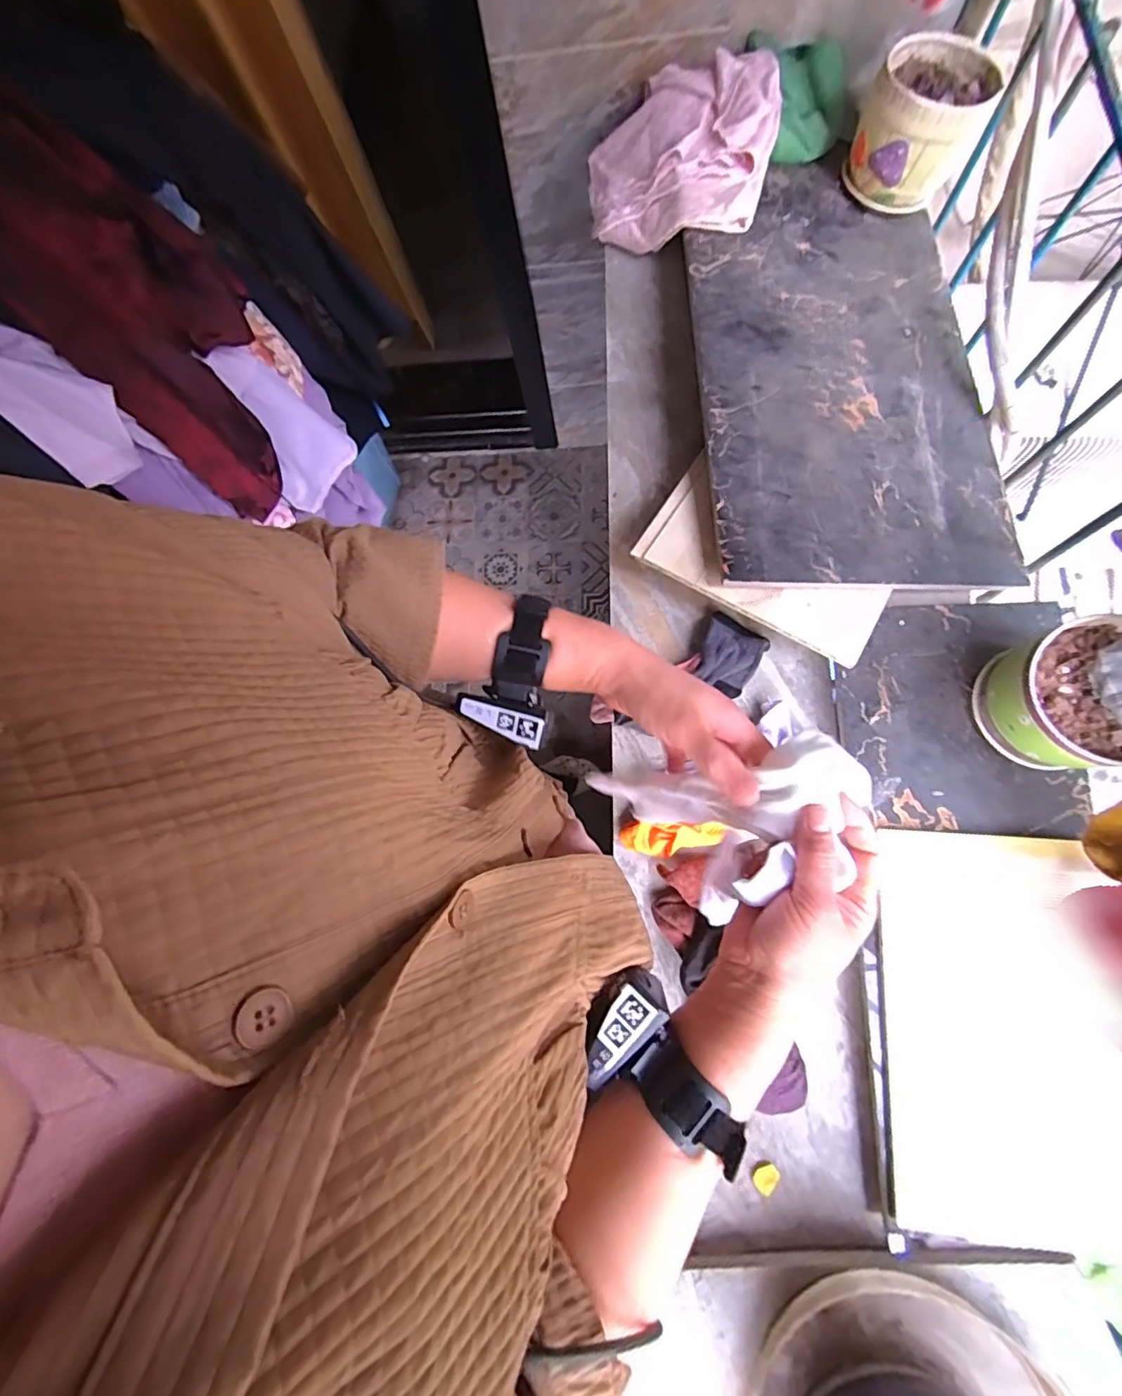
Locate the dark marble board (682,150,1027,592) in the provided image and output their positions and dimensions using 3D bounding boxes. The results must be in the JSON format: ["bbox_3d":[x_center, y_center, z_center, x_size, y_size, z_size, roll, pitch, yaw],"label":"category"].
[{"bbox_3d":[0.327,-0.411,0.657,0.330,0.020,0.594,-1,75,0],"label":"dark marble board"}]

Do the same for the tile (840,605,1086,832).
[{"bbox_3d":[0.398,0.018,0.562,0.211,0.013,0.231,-3,79,7],"label":"tile"}]

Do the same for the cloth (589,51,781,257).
[{"bbox_3d":[0.149,-0.719,0.740,0.239,0.044,0.246,9,86,27],"label":"cloth"}]

